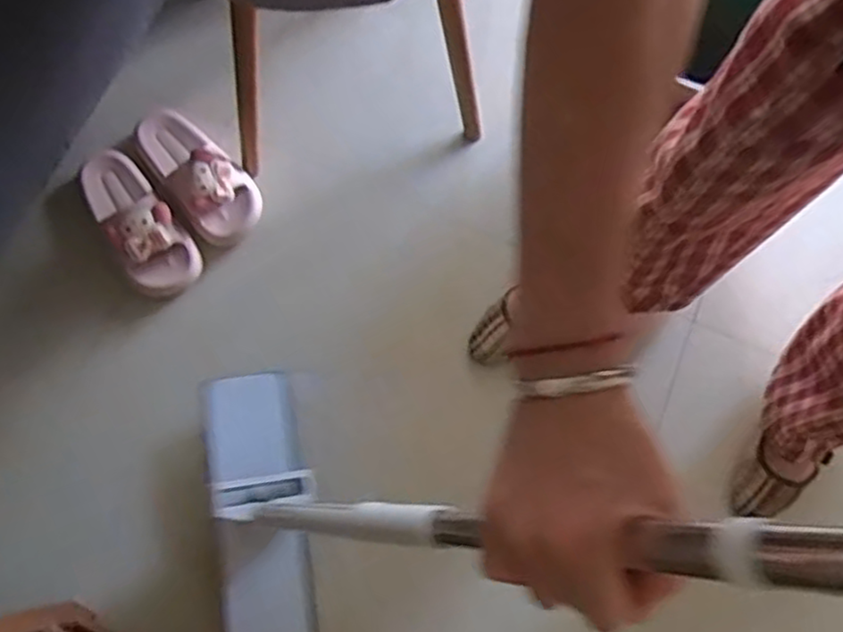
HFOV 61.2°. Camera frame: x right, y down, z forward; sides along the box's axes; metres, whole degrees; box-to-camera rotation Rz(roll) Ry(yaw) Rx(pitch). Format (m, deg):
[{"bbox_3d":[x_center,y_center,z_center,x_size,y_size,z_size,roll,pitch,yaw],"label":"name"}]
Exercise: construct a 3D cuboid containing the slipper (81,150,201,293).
[{"bbox_3d":[-0.422,-0.147,1.036,0.101,0.095,0.249,-35,77,-12],"label":"slipper"}]

